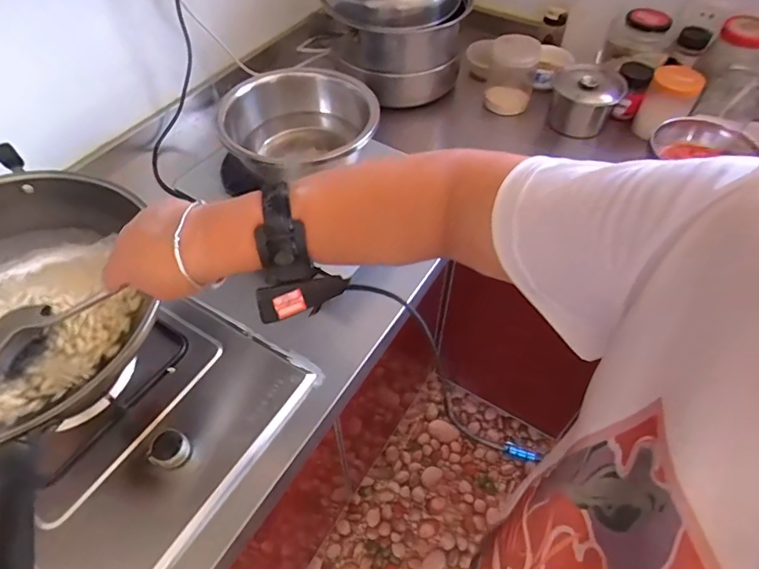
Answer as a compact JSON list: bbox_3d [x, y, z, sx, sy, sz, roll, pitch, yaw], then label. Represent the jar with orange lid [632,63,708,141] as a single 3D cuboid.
[{"bbox_3d":[0.542,-0.340,0.924,0.088,0.119,0.087,28,57,19],"label":"jar with orange lid"}]

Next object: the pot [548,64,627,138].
[{"bbox_3d":[0.404,-0.368,0.957,0.135,0.091,0.145,15,54,11],"label":"pot"}]

